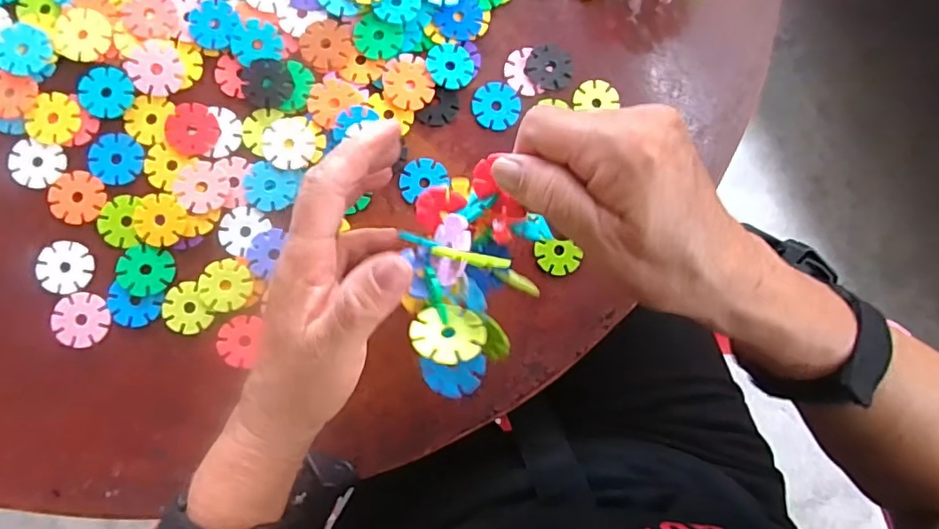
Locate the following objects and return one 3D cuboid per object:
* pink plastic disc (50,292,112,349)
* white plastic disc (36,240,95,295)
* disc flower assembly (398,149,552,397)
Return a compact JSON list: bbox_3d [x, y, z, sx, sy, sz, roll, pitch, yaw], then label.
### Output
[{"bbox_3d":[-0.237,0.034,0.330,0.033,0.004,0.032,0,86,-6],"label":"pink plastic disc"},{"bbox_3d":[-0.248,0.002,0.333,0.029,0.006,0.031,0,86,-6],"label":"white plastic disc"},{"bbox_3d":[-0.001,0.010,0.269,0.070,0.082,0.102,22,84,-4],"label":"disc flower assembly"}]

